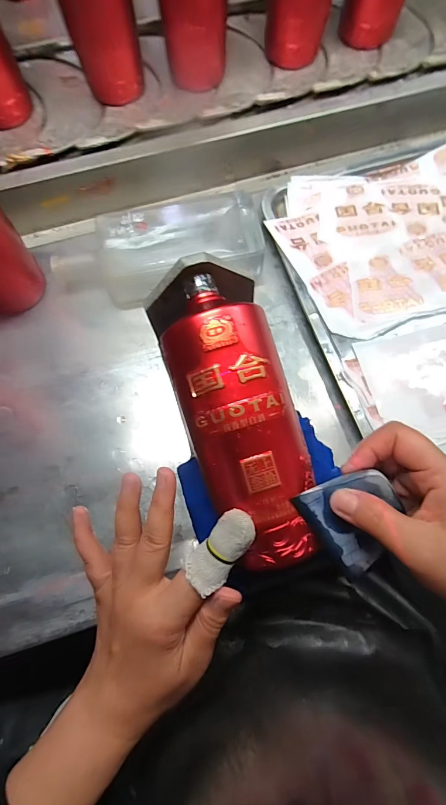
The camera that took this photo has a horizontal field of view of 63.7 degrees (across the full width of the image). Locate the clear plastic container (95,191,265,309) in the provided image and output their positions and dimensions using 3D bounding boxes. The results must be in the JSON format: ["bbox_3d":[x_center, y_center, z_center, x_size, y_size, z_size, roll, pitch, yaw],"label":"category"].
[{"bbox_3d":[-0.044,-0.172,0.394,0.179,0.040,0.103,-11,73,-2],"label":"clear plastic container"}]

